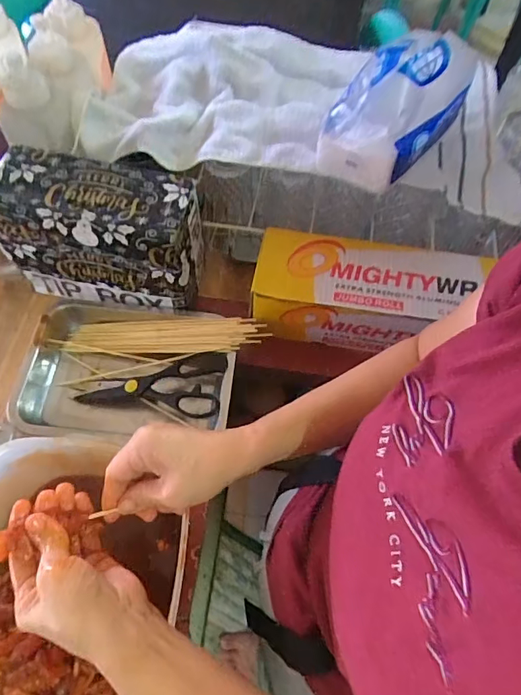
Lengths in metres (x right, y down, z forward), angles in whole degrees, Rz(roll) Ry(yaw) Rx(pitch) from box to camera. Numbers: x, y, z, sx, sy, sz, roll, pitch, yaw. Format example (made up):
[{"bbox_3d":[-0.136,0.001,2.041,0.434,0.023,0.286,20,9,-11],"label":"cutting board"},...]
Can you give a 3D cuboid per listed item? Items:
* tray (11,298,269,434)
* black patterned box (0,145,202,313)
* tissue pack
[{"bbox_3d":[-0.162,0.037,0.613,0.289,0.069,0.183,8,62,1],"label":"tray"},{"bbox_3d":[-0.202,-0.144,0.606,0.236,0.151,0.104,11,62,3],"label":"black patterned box"},{"bbox_3d":[0.164,-0.287,0.555,0.104,0.099,0.191,33,65,14],"label":"tissue pack"}]

